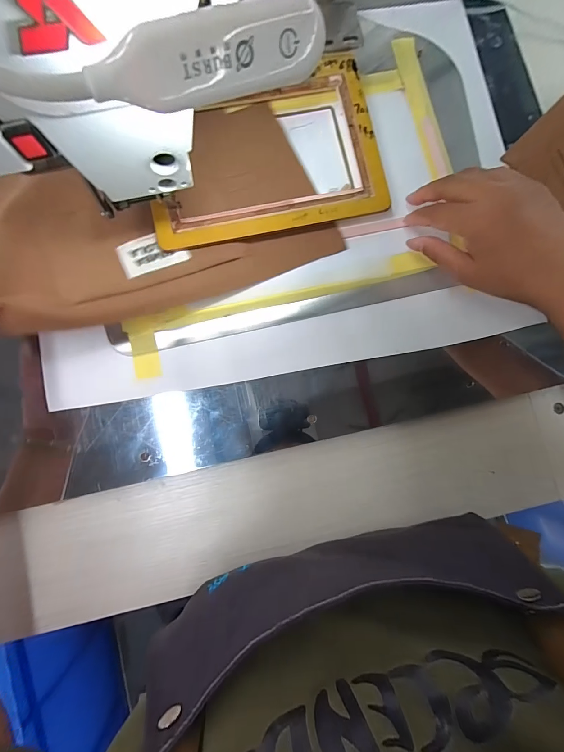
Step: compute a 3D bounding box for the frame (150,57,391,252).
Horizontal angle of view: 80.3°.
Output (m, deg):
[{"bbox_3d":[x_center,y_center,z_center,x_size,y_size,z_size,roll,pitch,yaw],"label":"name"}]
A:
[{"bbox_3d":[-0.019,-0.220,0.331,0.228,0.011,0.159,-12,84,-3],"label":"frame"}]

